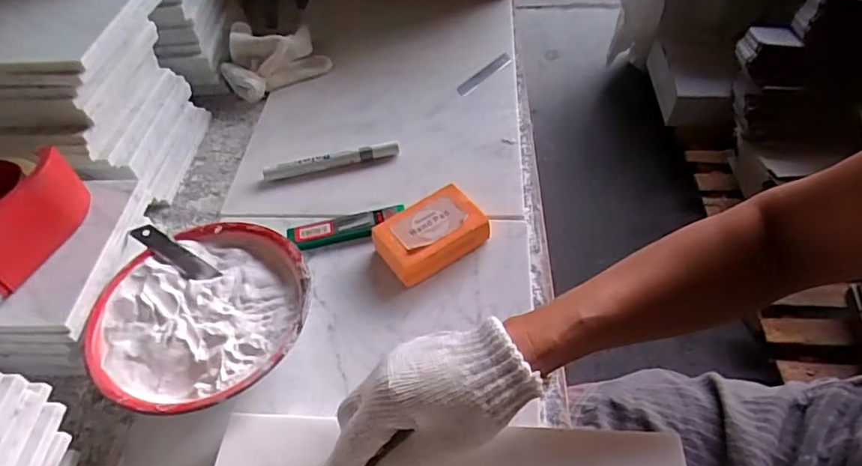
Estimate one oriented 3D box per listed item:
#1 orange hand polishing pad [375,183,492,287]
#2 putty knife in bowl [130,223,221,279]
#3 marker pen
[{"bbox_3d":[-0.001,0.003,0.495,0.094,0.032,0.059,-30,56,-19],"label":"orange hand polishing pad"},{"bbox_3d":[-0.216,0.017,0.463,0.089,0.006,0.018,27,58,22],"label":"putty knife in bowl"},{"bbox_3d":[-0.104,-0.076,0.577,0.140,0.012,0.015,-12,52,-7],"label":"marker pen"}]

